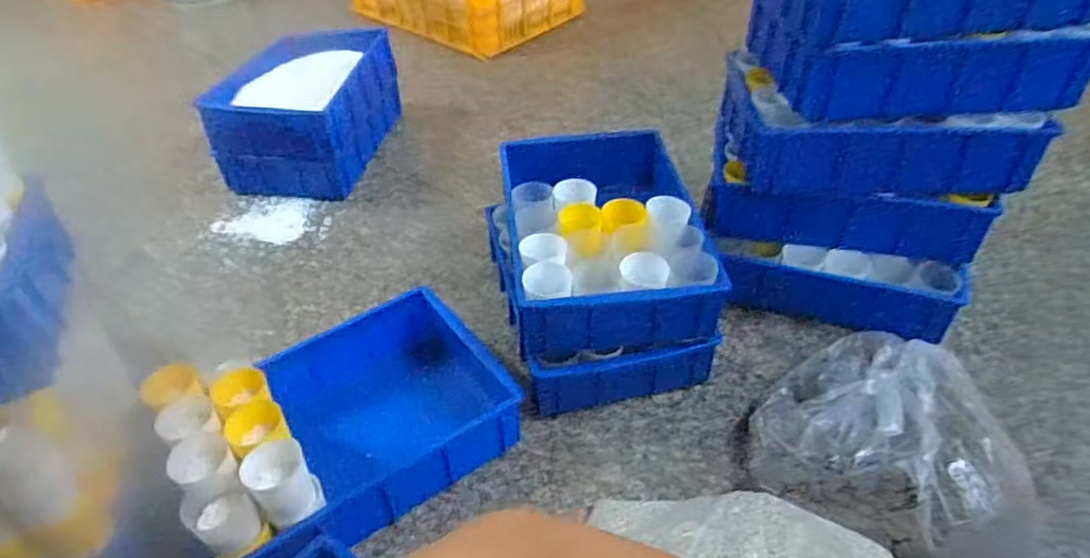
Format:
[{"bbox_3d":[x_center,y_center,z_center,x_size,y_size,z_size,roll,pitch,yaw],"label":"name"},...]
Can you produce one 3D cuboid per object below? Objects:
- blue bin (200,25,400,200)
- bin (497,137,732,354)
[{"bbox_3d":[-0.496,-0.358,1.400,0.267,0.196,0.389,5,43,8],"label":"blue bin"},{"bbox_3d":[0.083,-0.071,0.986,0.270,0.102,0.378,-5,43,-3],"label":"bin"}]

